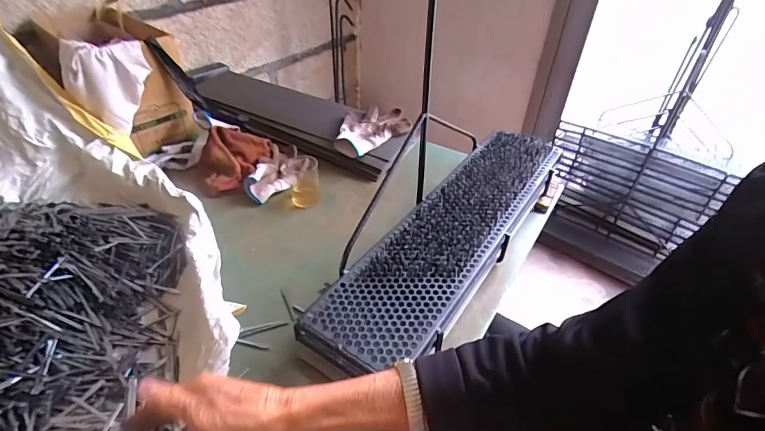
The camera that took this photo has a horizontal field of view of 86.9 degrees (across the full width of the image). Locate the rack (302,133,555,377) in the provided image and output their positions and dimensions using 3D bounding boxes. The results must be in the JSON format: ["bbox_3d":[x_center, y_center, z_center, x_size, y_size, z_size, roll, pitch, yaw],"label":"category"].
[{"bbox_3d":[0.127,0.007,0.631,0.149,0.044,0.587,27,46,25],"label":"rack"}]

